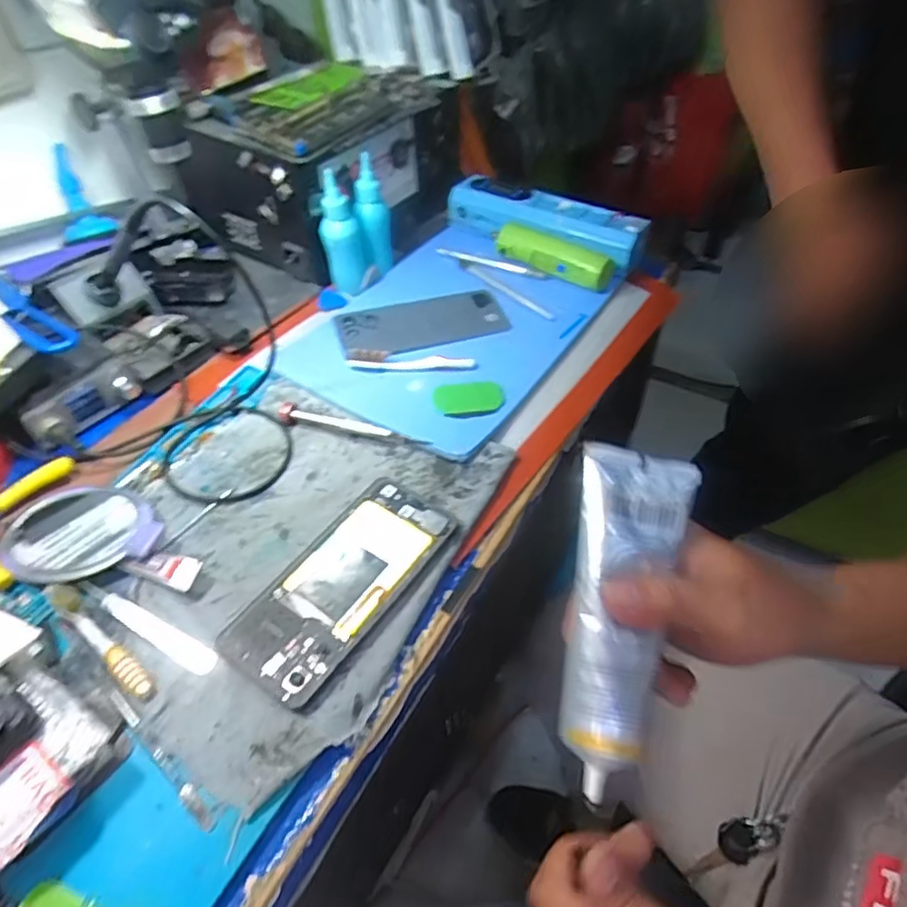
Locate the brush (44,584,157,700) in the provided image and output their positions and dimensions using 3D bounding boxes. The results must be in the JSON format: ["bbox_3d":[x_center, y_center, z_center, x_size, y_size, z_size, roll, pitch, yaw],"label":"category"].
[{"bbox_3d":[-0.212,0.109,0.374,0.105,0.008,0.015,29,54,26],"label":"brush"}]

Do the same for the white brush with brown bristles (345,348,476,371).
[{"bbox_3d":[-0.037,-0.080,0.534,0.108,0.013,0.017,-1,49,-2],"label":"white brush with brown bristles"}]

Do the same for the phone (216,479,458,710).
[{"bbox_3d":[-0.069,0.083,0.402,0.070,0.013,0.155,28,53,25],"label":"phone"}]

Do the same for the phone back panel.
[{"bbox_3d":[-0.032,-0.121,0.584,0.155,0.012,0.080,-17,52,-15],"label":"phone back panel"}]

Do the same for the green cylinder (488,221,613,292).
[{"bbox_3d":[0.095,-0.198,0.624,0.127,0.030,0.031,23,52,22],"label":"green cylinder"}]

